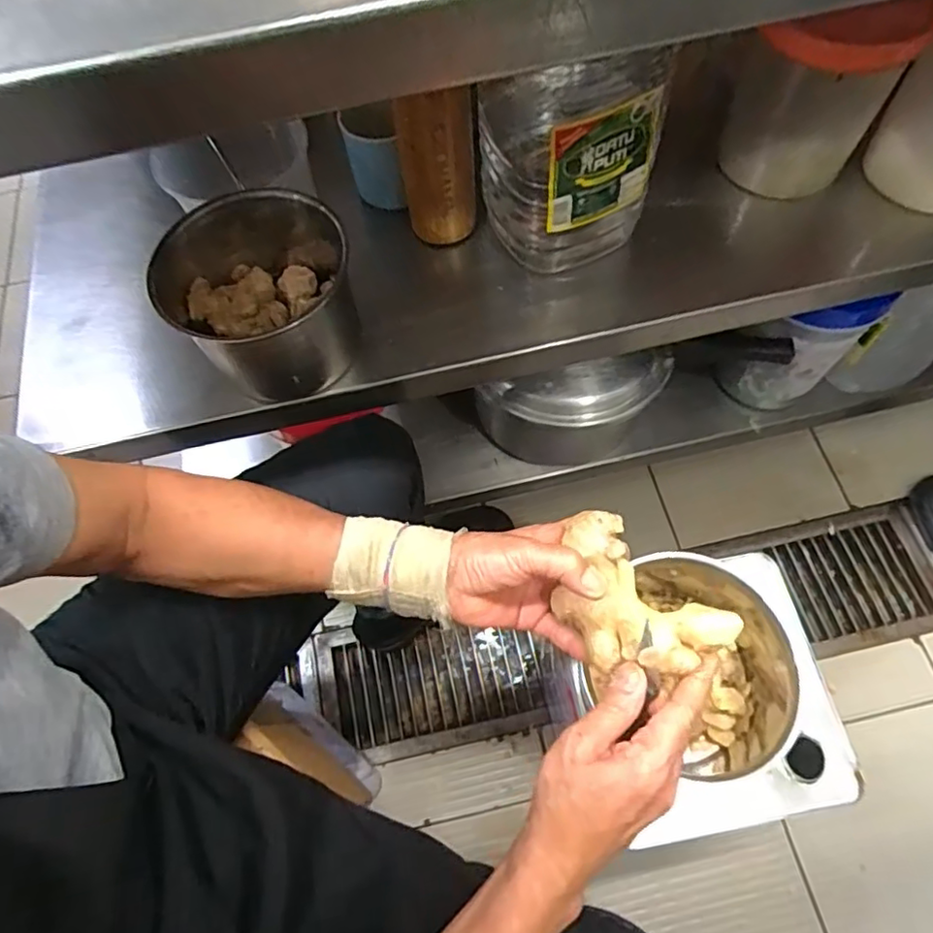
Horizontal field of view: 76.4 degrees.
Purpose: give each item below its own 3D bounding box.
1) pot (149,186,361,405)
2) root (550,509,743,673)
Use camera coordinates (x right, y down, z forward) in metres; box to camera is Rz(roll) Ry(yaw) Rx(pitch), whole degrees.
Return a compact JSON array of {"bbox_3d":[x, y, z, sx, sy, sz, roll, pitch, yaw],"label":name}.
[{"bbox_3d":[-0.174,-0.146,0.529,0.153,0.117,0.162,-23,68,-6],"label":"pot"},{"bbox_3d":[0.116,0.097,0.440,0.089,0.031,0.133,-38,70,-12],"label":"root"}]

